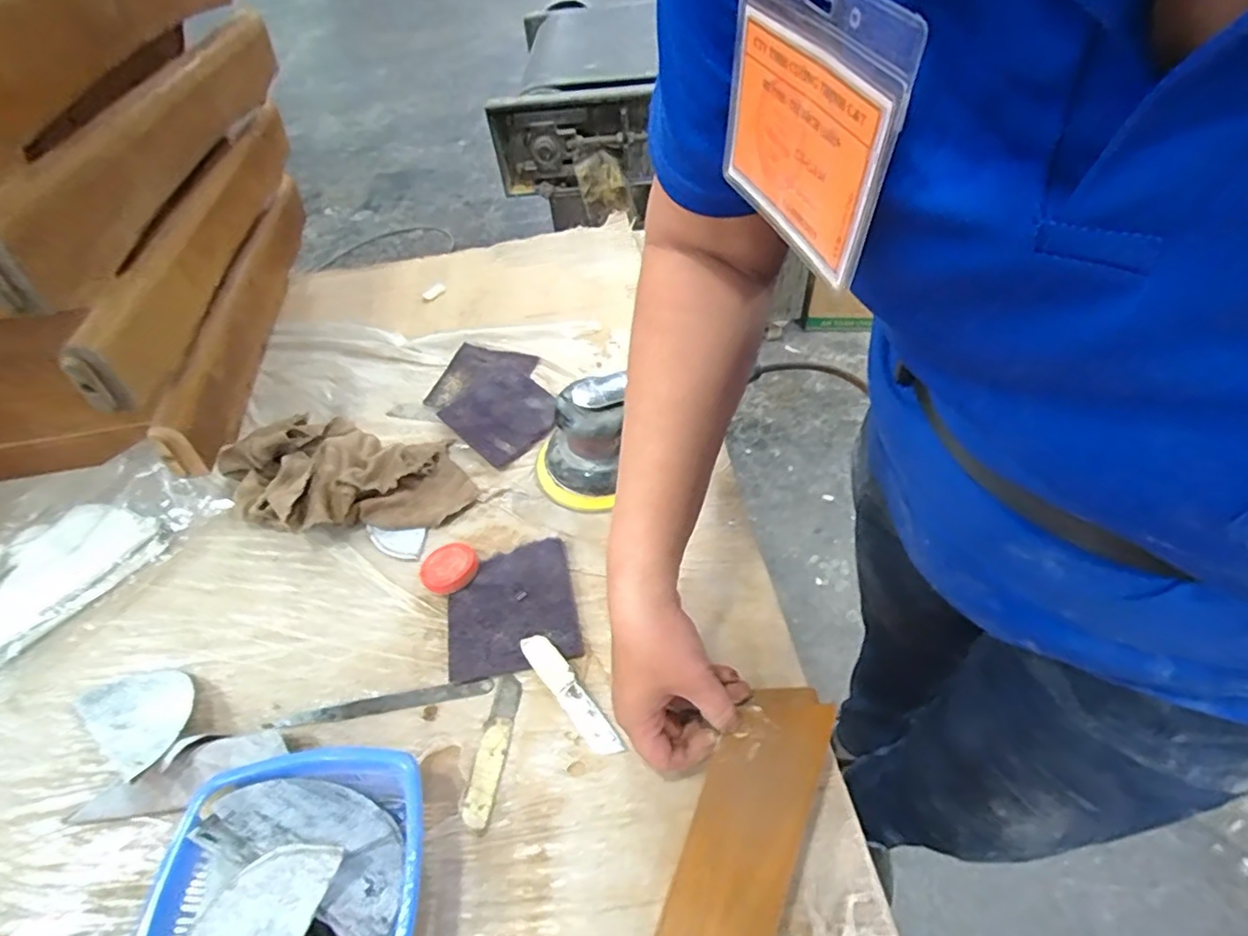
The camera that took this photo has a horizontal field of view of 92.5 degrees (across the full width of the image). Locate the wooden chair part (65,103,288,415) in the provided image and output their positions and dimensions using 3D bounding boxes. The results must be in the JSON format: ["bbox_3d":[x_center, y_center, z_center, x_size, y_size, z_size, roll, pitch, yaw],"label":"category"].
[{"bbox_3d":[-0.408,-0.232,0.582,0.034,0.077,0.477,-7,50,1],"label":"wooden chair part"}]

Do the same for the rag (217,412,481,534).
[{"bbox_3d":[-0.252,0.000,0.554,0.221,0.059,0.140,10,53,13],"label":"rag"}]

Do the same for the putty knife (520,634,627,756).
[{"bbox_3d":[-0.039,0.163,0.433,0.021,0.007,0.102,-35,69,-21],"label":"putty knife"}]

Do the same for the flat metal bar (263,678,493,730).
[{"bbox_3d":[-0.180,0.176,0.443,0.165,0.008,0.013,-9,51,-2],"label":"flat metal bar"}]

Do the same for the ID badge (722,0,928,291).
[{"bbox_3d":[0.061,-0.121,0.208,0.005,0.081,0.098,-18,51,-8],"label":"ID badge"}]

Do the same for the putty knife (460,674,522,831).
[{"bbox_3d":[-0.091,0.193,0.415,0.021,0.004,0.096,6,52,10],"label":"putty knife"}]

